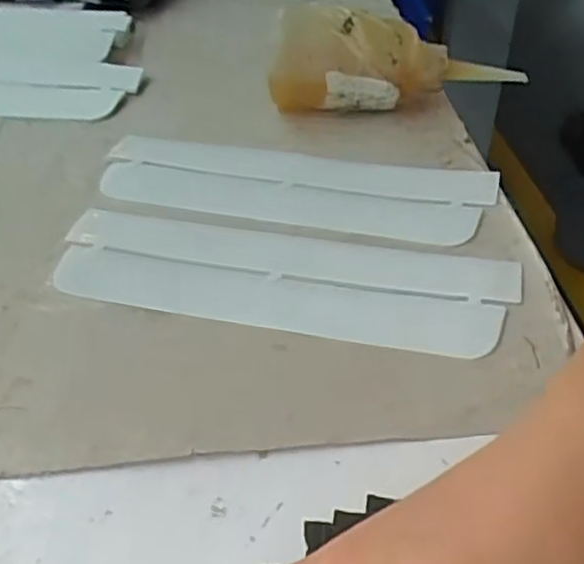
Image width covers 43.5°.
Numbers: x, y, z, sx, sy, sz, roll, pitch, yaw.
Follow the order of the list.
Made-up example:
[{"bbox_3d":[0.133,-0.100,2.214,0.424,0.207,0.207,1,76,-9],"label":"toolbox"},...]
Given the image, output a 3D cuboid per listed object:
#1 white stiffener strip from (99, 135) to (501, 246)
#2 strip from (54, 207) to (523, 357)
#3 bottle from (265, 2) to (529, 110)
[{"bbox_3d":[-0.002,-0.056,0.416,0.220,0.008,0.073,9,40,12],"label":"white stiffener strip"},{"bbox_3d":[-0.008,-0.001,0.360,0.222,0.008,0.073,9,43,12],"label":"strip"},{"bbox_3d":[0.065,-0.142,0.475,0.156,0.063,0.044,3,40,4],"label":"bottle"}]

